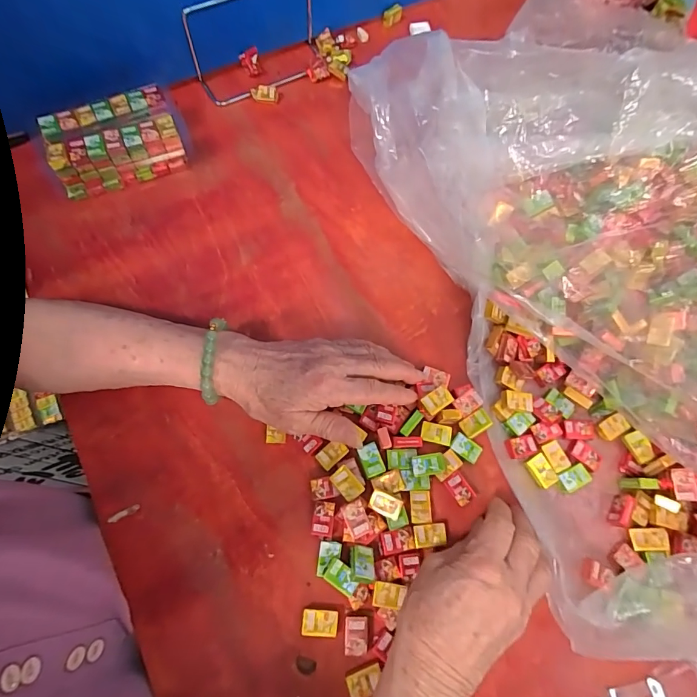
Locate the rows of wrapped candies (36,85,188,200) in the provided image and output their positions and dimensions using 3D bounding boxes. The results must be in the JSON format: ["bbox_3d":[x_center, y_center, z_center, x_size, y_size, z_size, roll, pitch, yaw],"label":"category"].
[{"bbox_3d":[-0.235,-0.206,0.422,0.120,0.052,0.067,-23,72,-10],"label":"rows of wrapped candies"}]

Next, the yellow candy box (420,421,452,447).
[{"bbox_3d":[0.076,0.072,0.354,0.026,0.004,0.018,13,70,3],"label":"yellow candy box"}]

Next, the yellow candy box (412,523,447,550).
[{"bbox_3d":[0.065,0.149,0.328,0.026,0.004,0.017,-4,70,-3],"label":"yellow candy box"}]

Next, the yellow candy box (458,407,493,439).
[{"bbox_3d":[0.110,0.065,0.356,0.024,0.005,0.018,-36,76,8],"label":"yellow candy box"}]

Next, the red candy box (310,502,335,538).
[{"bbox_3d":[-0.020,0.136,0.329,0.017,0.006,0.025,7,70,1],"label":"red candy box"}]

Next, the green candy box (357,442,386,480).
[{"bbox_3d":[0.019,0.092,0.338,0.017,0.005,0.026,-20,71,-9],"label":"green candy box"}]

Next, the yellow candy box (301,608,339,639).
[{"bbox_3d":[-0.021,0.203,0.305,0.026,0.008,0.018,3,70,-1],"label":"yellow candy box"}]

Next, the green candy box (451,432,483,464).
[{"bbox_3d":[0.101,0.085,0.351,0.025,0.004,0.017,36,73,11],"label":"green candy box"}]

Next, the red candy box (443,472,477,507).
[{"bbox_3d":[0.092,0.117,0.342,0.016,0.005,0.024,-34,74,-13],"label":"red candy box"}]

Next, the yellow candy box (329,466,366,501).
[{"bbox_3d":[-0.001,0.109,0.332,0.017,0.008,0.026,-39,75,-15],"label":"yellow candy box"}]

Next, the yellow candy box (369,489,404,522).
[{"bbox_3d":[0.029,0.124,0.328,0.025,0.004,0.016,24,71,7],"label":"yellow candy box"}]

